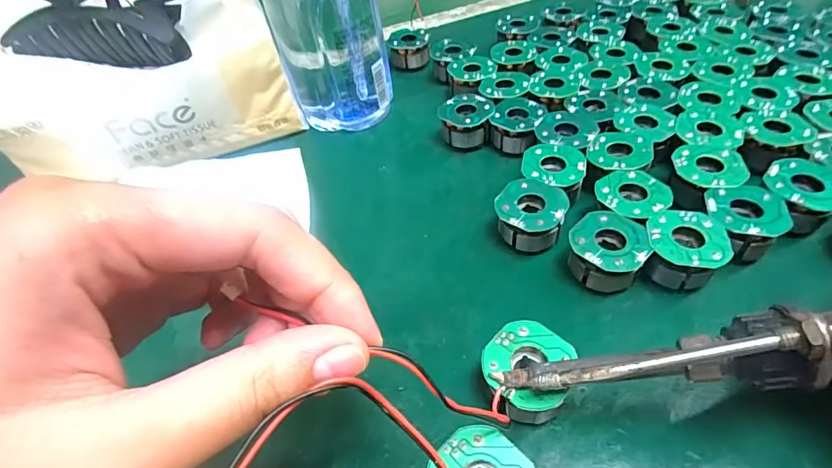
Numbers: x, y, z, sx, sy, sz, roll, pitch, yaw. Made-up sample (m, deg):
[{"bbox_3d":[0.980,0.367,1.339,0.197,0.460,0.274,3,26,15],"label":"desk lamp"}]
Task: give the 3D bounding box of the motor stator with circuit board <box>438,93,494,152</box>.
[{"bbox_3d":[0.030,-0.066,0.266,0.030,0.023,0.028,-7,49,0],"label":"motor stator with circuit board"}]

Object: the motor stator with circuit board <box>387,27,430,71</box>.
[{"bbox_3d":[-0.005,-0.137,0.334,0.030,0.024,0.026,-6,49,1],"label":"motor stator with circuit board"}]

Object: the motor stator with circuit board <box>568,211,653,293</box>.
[{"bbox_3d":[0.082,0.009,0.192,0.029,0.023,0.032,23,55,24],"label":"motor stator with circuit board"}]

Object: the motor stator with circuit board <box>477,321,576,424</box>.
[{"bbox_3d":[0.038,0.051,0.157,0.029,0.021,0.034,22,52,24],"label":"motor stator with circuit board"}]

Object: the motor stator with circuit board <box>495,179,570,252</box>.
[{"bbox_3d":[0.053,-0.007,0.209,0.031,0.022,0.031,-2,49,4],"label":"motor stator with circuit board"}]

